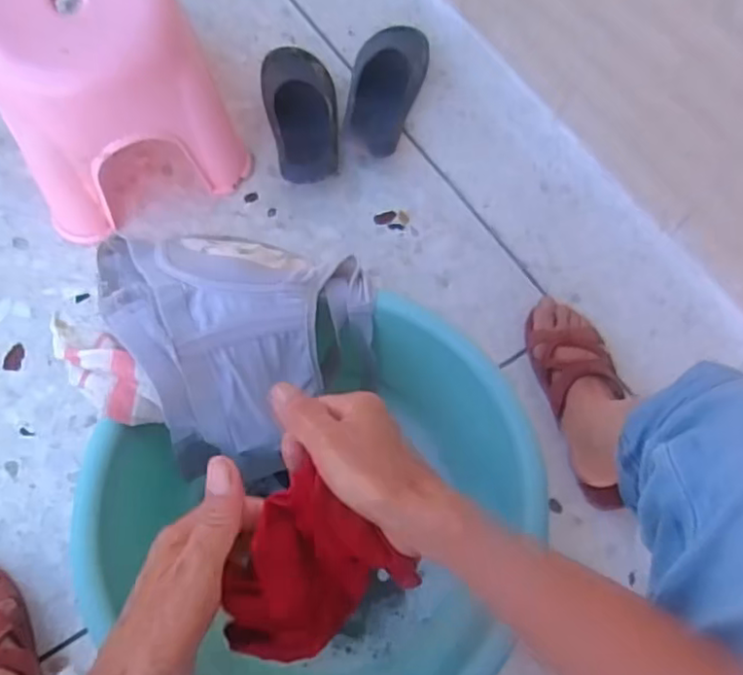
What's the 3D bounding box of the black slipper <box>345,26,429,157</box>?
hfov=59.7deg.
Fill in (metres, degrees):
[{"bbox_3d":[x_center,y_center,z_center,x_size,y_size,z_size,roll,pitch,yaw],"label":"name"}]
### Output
[{"bbox_3d":[0.016,-0.361,0.909,0.100,0.090,0.246,14,69,3],"label":"black slipper"}]

